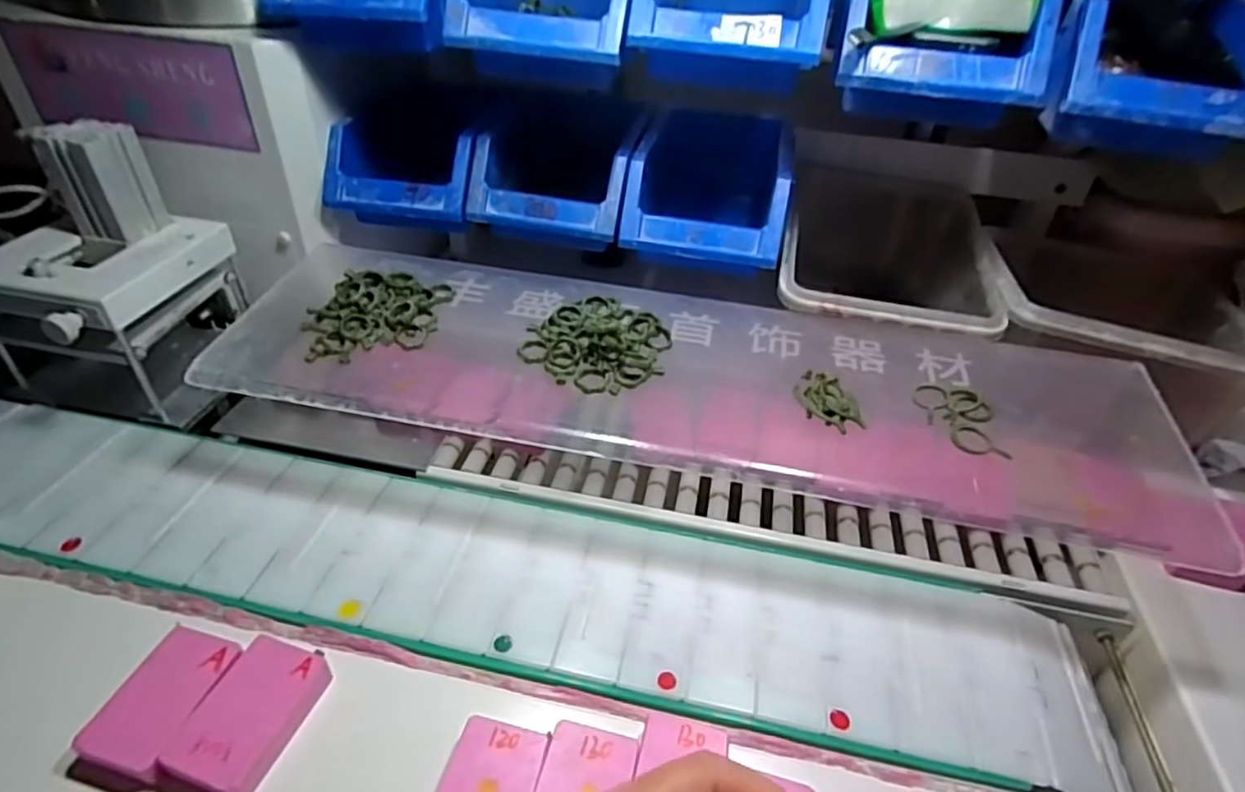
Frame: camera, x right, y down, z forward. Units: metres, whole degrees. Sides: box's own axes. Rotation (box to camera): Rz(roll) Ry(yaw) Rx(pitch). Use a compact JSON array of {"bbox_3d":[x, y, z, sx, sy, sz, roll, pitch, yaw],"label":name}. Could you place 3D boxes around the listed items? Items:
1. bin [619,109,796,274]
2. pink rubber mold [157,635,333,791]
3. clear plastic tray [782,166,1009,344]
[{"bbox_3d":[0.075,-0.180,0.560,0.124,0.073,0.188,9,39,6],"label":"bin"},{"bbox_3d":[-0.193,0.164,0.340,0.048,0.013,0.076,12,40,9],"label":"pink rubber mold"},{"bbox_3d":[0.218,-0.102,0.572,0.160,0.113,0.231,11,40,8],"label":"clear plastic tray"}]

